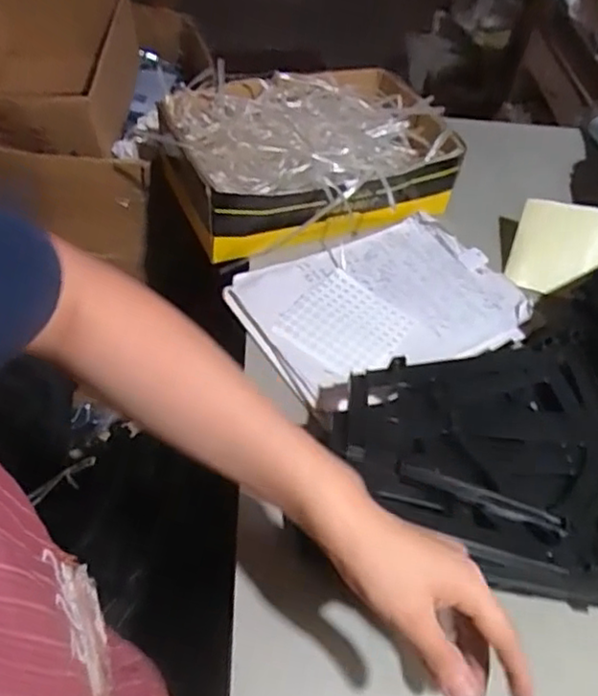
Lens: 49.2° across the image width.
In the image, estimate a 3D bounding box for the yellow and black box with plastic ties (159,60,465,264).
[{"bbox_3d":[0.013,-0.258,0.871,0.358,0.101,0.254,-12,51,-15],"label":"yellow and black box with plastic ties"}]

